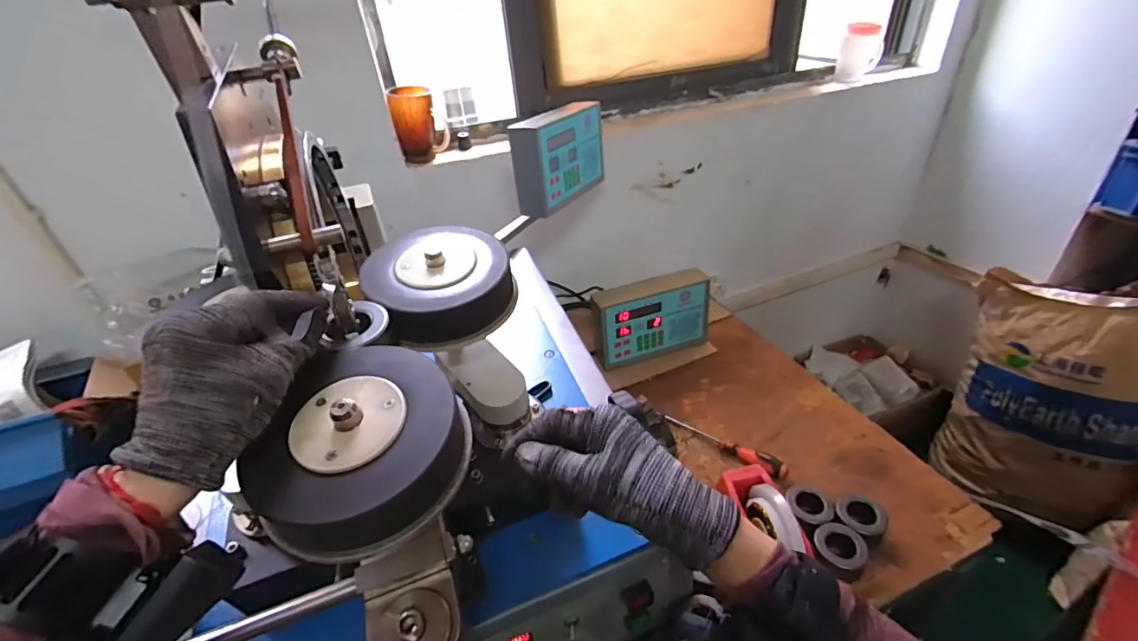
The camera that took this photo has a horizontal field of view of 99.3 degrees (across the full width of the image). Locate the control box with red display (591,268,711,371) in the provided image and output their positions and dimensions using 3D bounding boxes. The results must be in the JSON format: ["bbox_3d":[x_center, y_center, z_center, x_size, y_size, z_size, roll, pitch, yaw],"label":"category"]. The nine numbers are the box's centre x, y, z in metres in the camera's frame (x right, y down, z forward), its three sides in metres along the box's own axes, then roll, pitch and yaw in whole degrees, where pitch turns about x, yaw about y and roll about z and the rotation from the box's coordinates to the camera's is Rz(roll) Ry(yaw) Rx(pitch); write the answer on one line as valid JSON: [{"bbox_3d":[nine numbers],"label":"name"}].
[{"bbox_3d":[0.163,-0.006,0.957,0.231,0.155,0.059,-14,36,-12],"label":"control box with red display"}]

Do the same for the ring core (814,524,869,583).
[{"bbox_3d":[0.343,0.292,0.612,0.061,0.033,0.066,18,41,29],"label":"ring core"}]

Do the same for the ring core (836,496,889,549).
[{"bbox_3d":[0.391,0.271,0.649,0.061,0.048,0.060,-4,35,3],"label":"ring core"}]

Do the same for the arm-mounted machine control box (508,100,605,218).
[{"bbox_3d":[-0.012,-0.302,0.885,0.061,0.147,0.225,15,40,26],"label":"arm-mounted machine control box"}]

